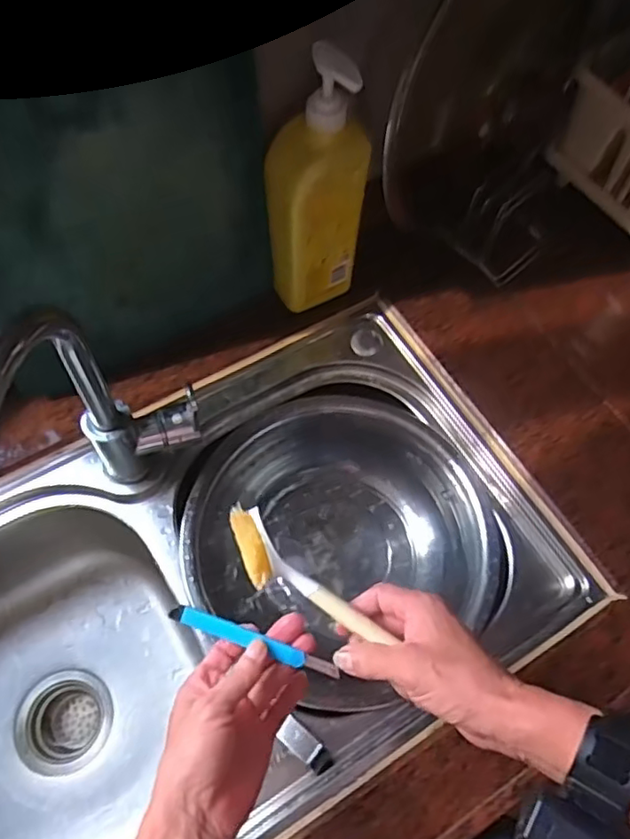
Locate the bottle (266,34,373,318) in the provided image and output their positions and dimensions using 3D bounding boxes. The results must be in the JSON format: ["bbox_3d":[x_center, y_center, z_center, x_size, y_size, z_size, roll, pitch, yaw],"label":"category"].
[{"bbox_3d":[-0.001,-0.223,0.603,0.084,0.262,0.066,-24,68,-14],"label":"bottle"}]

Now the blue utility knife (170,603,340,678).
[{"bbox_3d":[-0.046,0.169,0.469,0.136,0.010,0.013,20,65,3],"label":"blue utility knife"}]

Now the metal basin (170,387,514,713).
[{"bbox_3d":[0.030,0.129,0.675,0.315,0.093,0.295,1,64,-3],"label":"metal basin"}]

